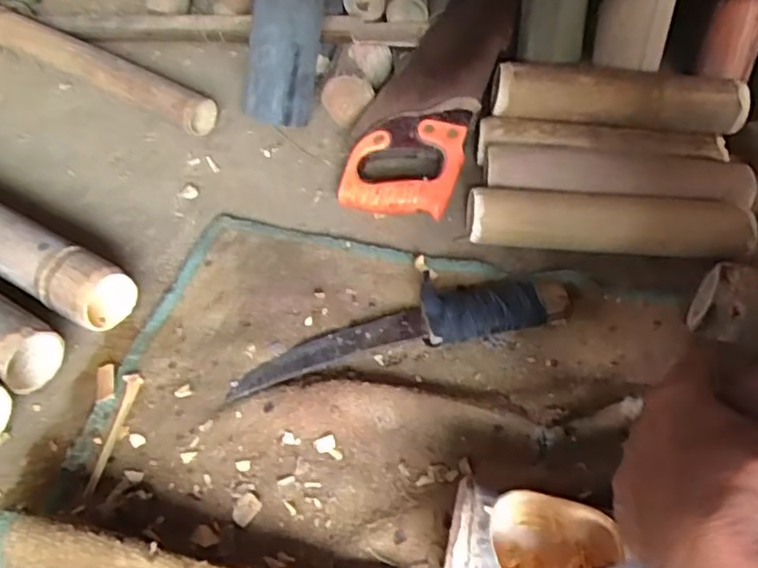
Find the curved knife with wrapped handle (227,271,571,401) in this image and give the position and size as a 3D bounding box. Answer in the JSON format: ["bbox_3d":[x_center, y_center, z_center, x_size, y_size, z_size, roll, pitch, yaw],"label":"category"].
[{"bbox_3d":[0.018,0.034,0.563,0.294,0.032,0.062,-10,47,-11],"label":"curved knife with wrapped handle"}]

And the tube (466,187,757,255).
[{"bbox_3d":[0.221,-0.059,0.641,0.263,0.048,0.052,4,46,2],"label":"tube"}]

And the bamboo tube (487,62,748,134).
[{"bbox_3d":[0.257,-0.198,0.707,0.263,0.057,0.045,9,46,6],"label":"bamboo tube"}]

